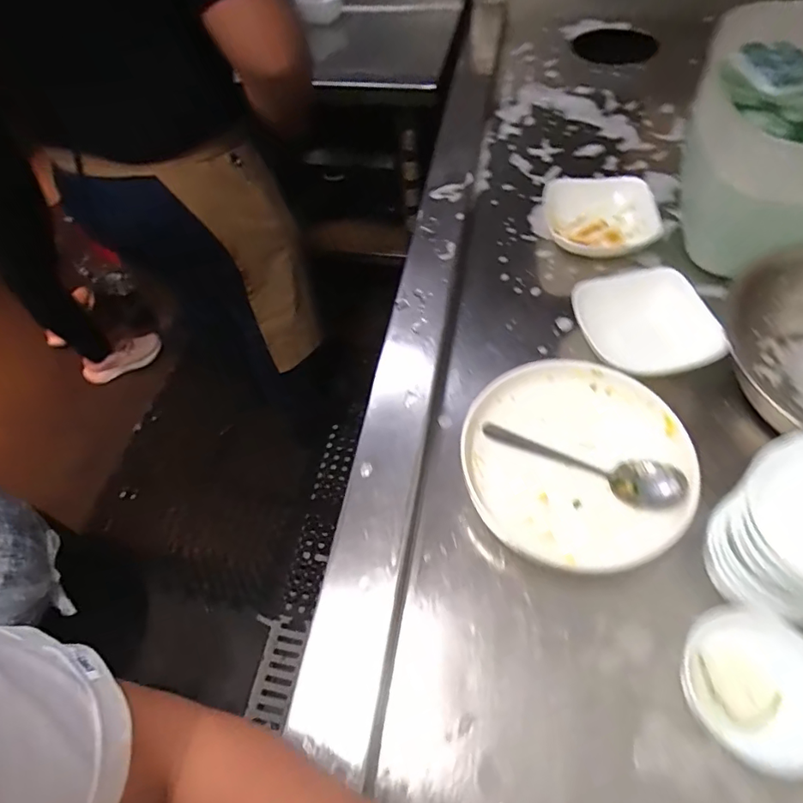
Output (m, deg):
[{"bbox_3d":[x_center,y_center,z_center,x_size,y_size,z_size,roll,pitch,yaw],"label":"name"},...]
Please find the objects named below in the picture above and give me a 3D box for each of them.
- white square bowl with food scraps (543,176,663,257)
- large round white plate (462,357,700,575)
[{"bbox_3d":[0.291,-0.269,0.761,0.152,0.050,0.141,3,57,6],"label":"white square bowl with food scraps"},{"bbox_3d":[0.180,0.060,0.544,0.217,0.042,0.219,-2,56,3],"label":"large round white plate"}]

